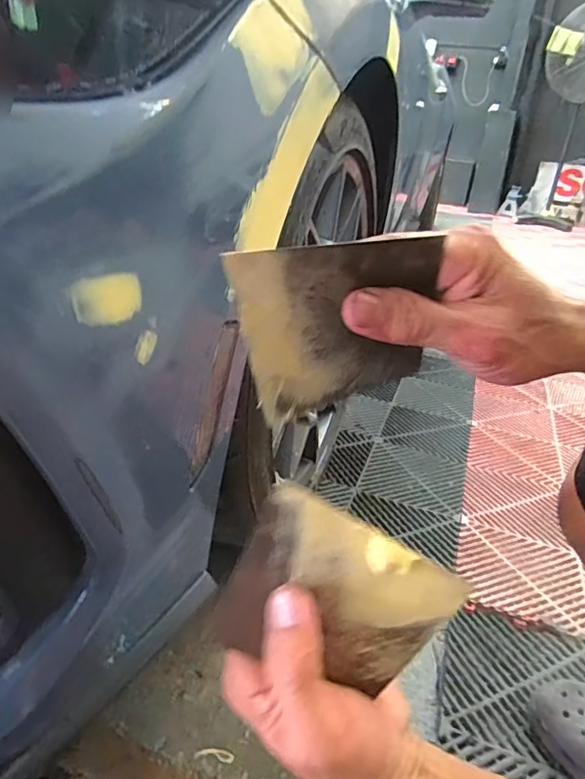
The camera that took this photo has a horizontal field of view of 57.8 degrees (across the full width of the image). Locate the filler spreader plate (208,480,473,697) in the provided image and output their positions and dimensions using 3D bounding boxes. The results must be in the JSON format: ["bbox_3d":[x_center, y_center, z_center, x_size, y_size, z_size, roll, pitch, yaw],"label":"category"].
[{"bbox_3d":[0.026,0.103,0.259,0.116,0.084,0.005,25,8,-16],"label":"filler spreader plate"}]

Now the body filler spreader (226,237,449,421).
[{"bbox_3d":[0.025,-0.030,0.278,0.097,0.138,0.006,-17,60,-3],"label":"body filler spreader"}]

